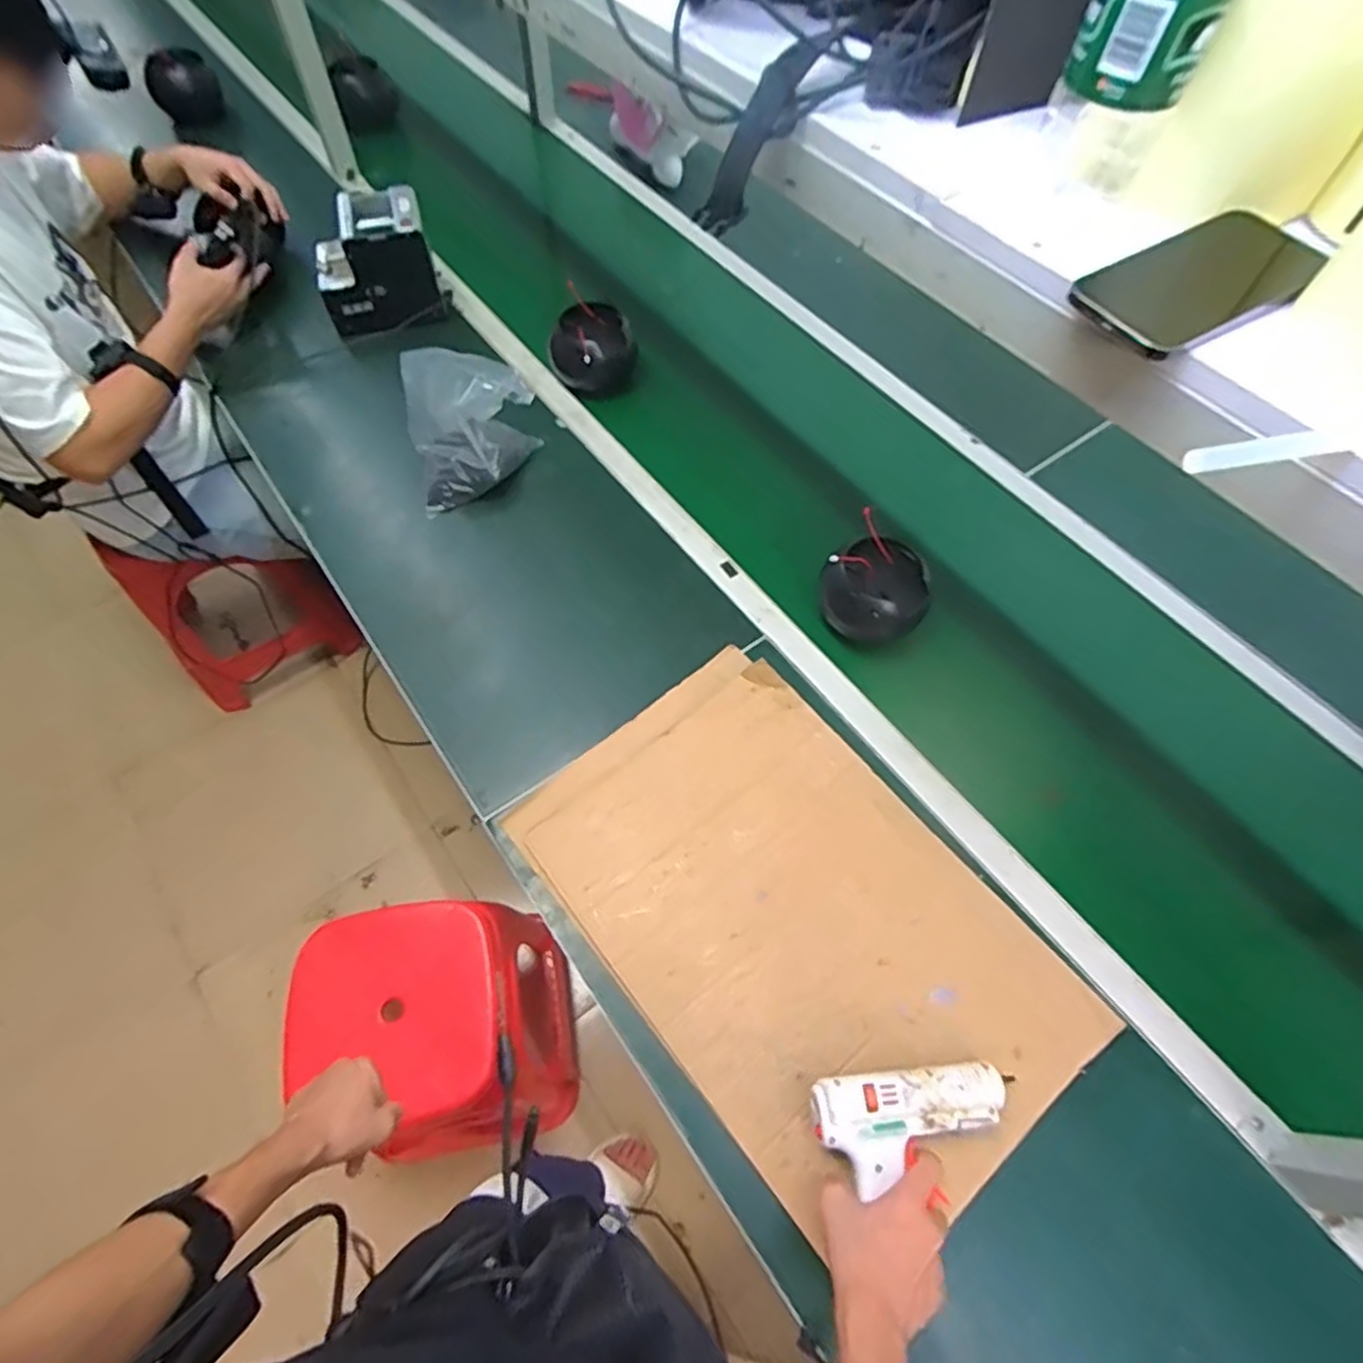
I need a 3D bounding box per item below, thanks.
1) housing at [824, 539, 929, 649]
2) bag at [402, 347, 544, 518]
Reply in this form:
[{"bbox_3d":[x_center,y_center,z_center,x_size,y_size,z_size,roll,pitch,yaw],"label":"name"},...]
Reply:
[{"bbox_3d":[0.239,-0.118,0.842,0.119,0.100,0.124,0,63,0],"label":"housing"},{"bbox_3d":[-0.278,-0.339,0.930,0.183,0.152,0.122,-21,65,-11],"label":"bag"}]

